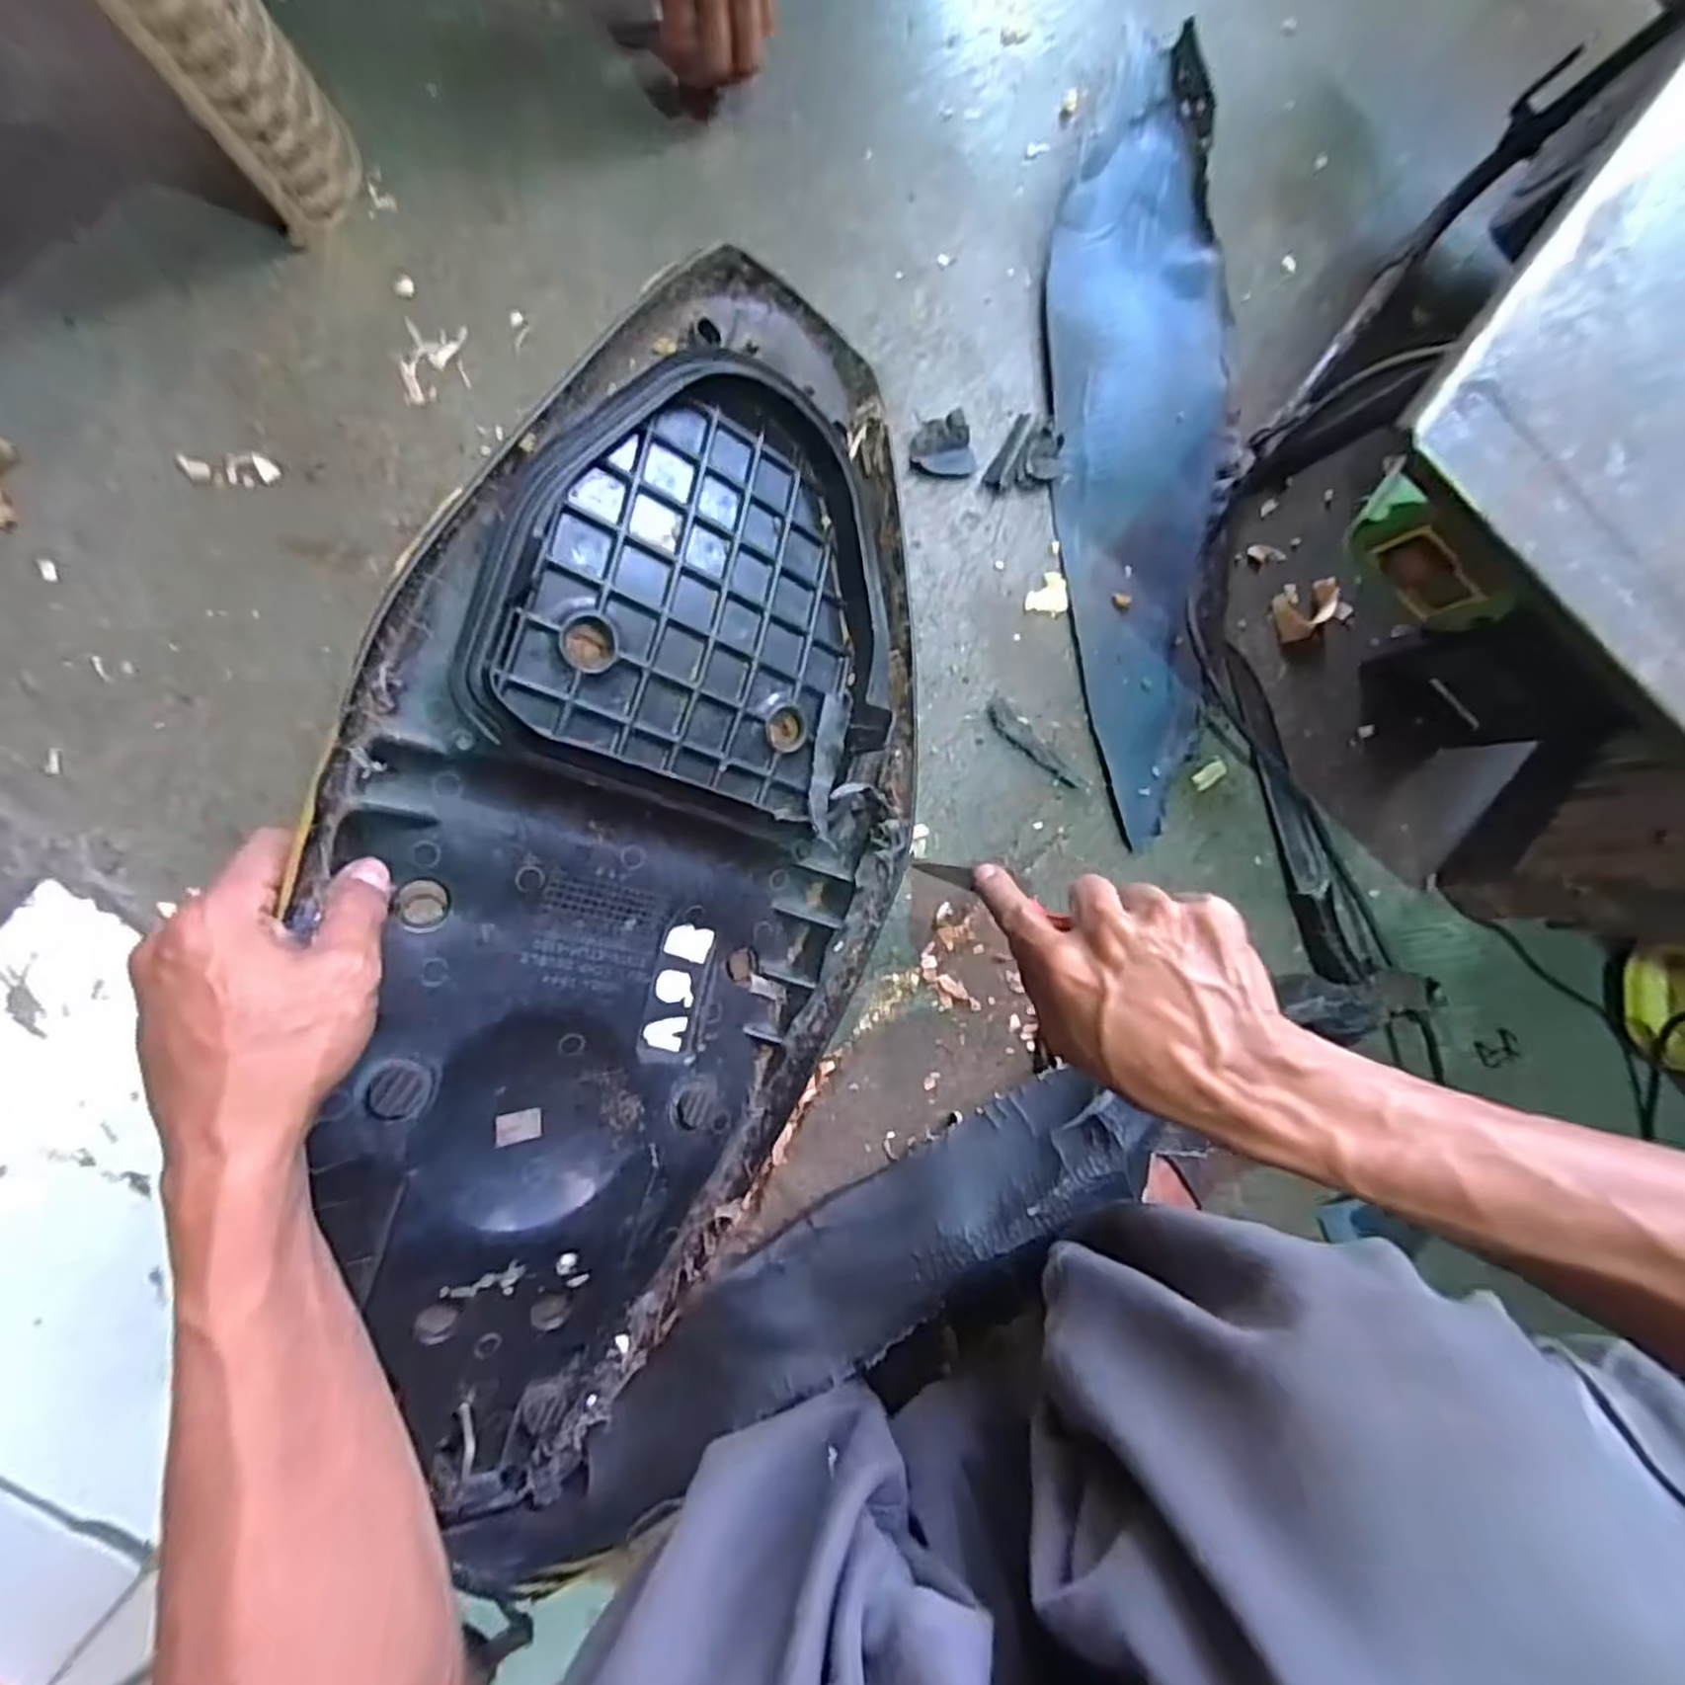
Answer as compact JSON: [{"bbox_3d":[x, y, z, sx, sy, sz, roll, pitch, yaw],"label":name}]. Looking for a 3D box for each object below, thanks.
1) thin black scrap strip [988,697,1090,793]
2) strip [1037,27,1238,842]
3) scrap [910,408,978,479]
[{"bbox_3d":[0.136,-0.066,0.528,0.091,0.004,0.019,39,85,-8],"label":"thin black scrap strip"},{"bbox_3d":[0.202,-0.262,0.523,0.122,0.023,0.501,-1,94,-5],"label":"strip"},{"bbox_3d":[0.068,-0.264,0.503,0.044,0.014,0.036,-4,92,-10],"label":"scrap"}]

